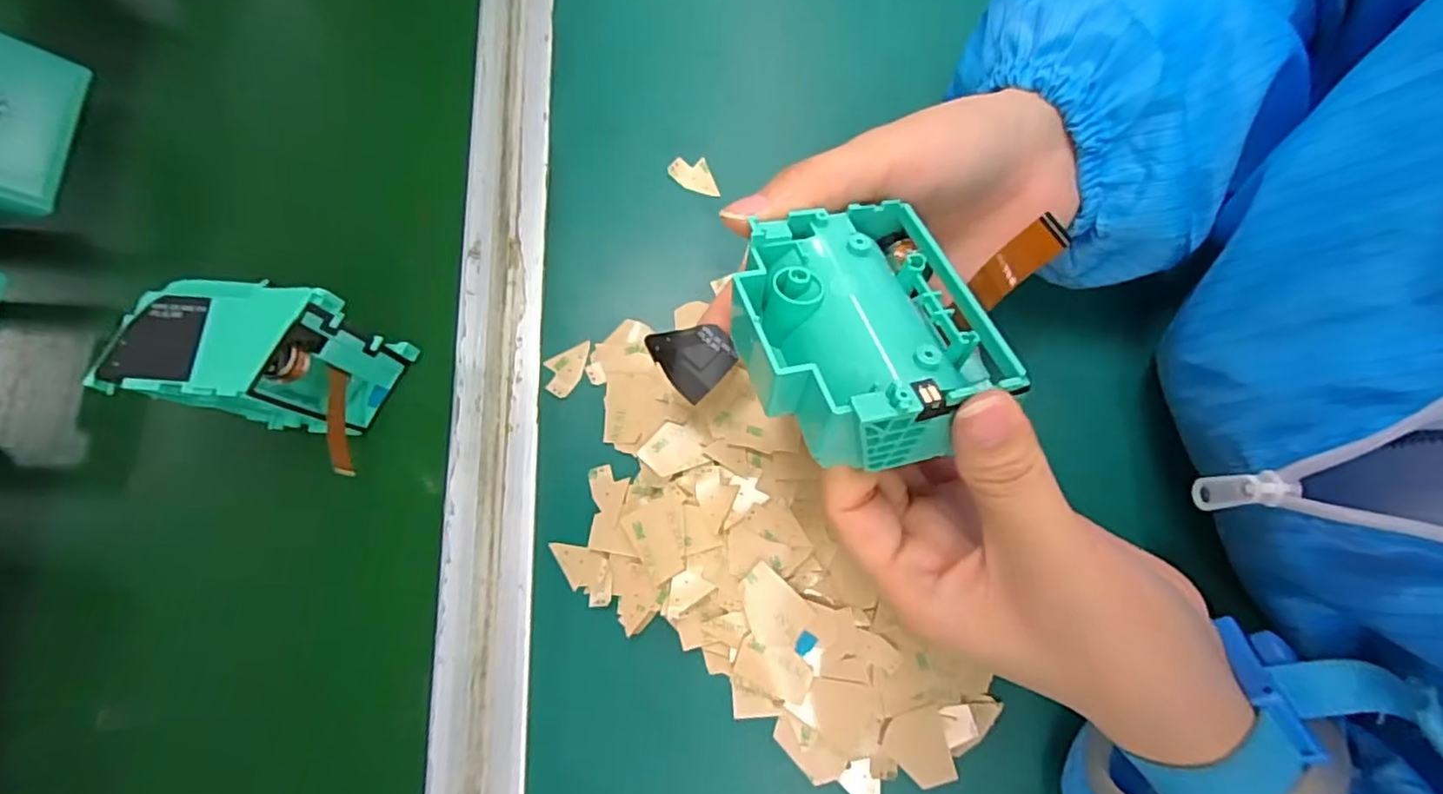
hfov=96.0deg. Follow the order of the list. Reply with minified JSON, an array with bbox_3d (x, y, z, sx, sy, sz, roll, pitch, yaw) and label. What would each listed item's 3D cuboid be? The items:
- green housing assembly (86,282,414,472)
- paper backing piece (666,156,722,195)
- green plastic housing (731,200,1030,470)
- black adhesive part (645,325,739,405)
[{"bbox_3d":[-0.169,-0.007,0.248,0.069,0.073,0.054,7,77,5],"label":"green housing assembly"},{"bbox_3d":[-0.011,-0.103,0.301,0.026,0.004,0.016,40,77,8],"label":"paper backing piece"},{"bbox_3d":[0.038,-0.016,0.190,0.064,0.032,0.076,-13,57,-14],"label":"green plastic housing"},{"bbox_3d":[-0.010,-0.017,0.242,0.027,0.010,0.028,-40,79,-7],"label":"black adhesive part"}]

